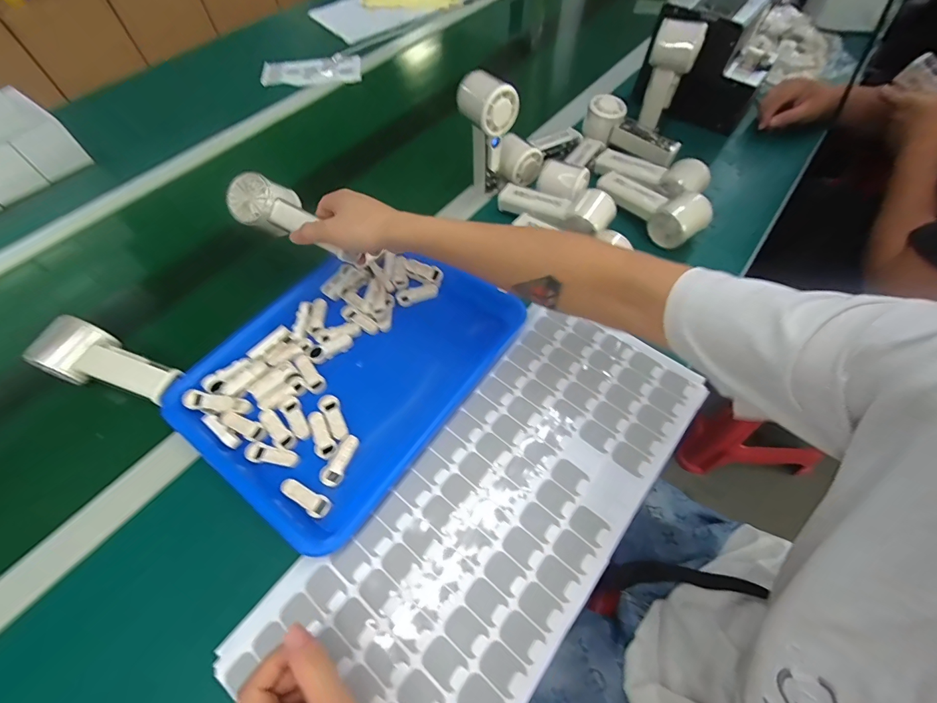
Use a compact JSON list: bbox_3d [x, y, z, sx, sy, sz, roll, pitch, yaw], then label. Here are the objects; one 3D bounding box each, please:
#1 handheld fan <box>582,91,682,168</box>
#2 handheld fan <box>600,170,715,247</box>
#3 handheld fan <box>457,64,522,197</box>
[{"bbox_3d":[0.254,-0.341,0.623,0.047,0.051,0.152,-39,65,-20],"label":"handheld fan"},{"bbox_3d":[0.247,-0.206,0.547,0.056,0.050,0.162,-37,64,-19],"label":"handheld fan"},{"bbox_3d":[0.024,-0.292,0.549,0.057,0.145,0.067,-29,62,-16],"label":"handheld fan"}]

